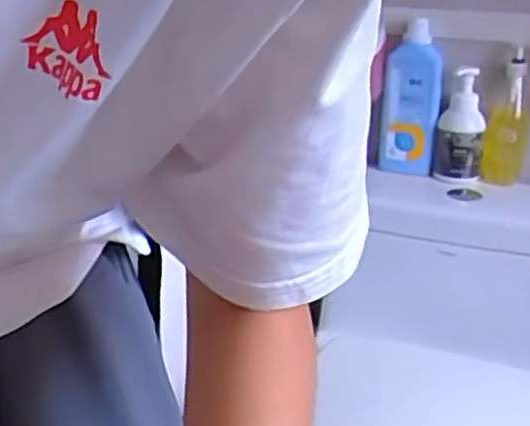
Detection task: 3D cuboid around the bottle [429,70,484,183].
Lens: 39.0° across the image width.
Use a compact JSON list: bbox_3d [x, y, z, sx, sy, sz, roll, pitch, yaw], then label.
[{"bbox_3d":[0.330,-0.144,1.258,0.079,0.182,0.067,6,24,12],"label":"bottle"}]

